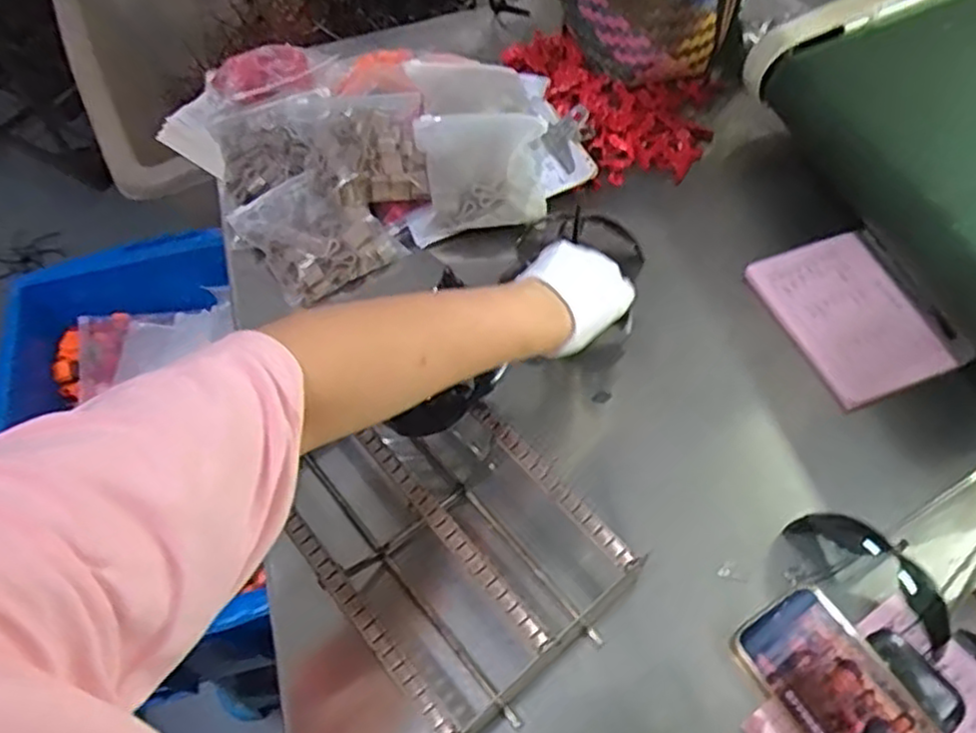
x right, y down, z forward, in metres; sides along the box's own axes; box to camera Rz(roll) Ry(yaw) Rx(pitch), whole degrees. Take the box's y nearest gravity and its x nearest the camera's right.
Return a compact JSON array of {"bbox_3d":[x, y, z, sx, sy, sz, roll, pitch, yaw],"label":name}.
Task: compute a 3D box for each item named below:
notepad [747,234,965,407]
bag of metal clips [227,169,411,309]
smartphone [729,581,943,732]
[{"bbox_3d":[0.361,-0.050,0.727,0.141,0.017,0.183,-20,58,-9],"label":"notepad"},{"bbox_3d":[-0.187,-0.145,0.802,0.133,0.055,0.146,-35,61,-18],"label":"bag of metal clips"},{"bbox_3d":[0.252,0.239,0.519,0.078,0.012,0.157,-40,61,7],"label":"smartphone"}]

